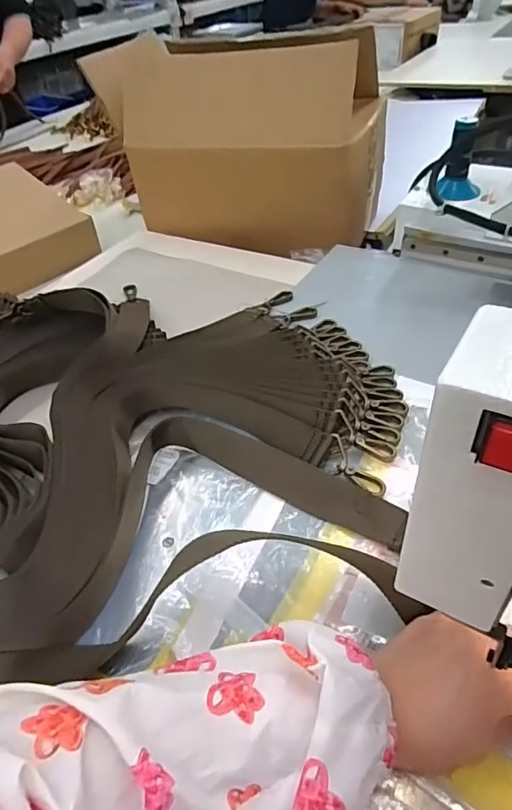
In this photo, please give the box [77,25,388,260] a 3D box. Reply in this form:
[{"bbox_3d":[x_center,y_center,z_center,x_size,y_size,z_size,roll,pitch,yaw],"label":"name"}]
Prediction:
[{"bbox_3d":[-0.004,-0.443,0.823,0.410,0.240,0.255,15,46,21],"label":"box"}]

